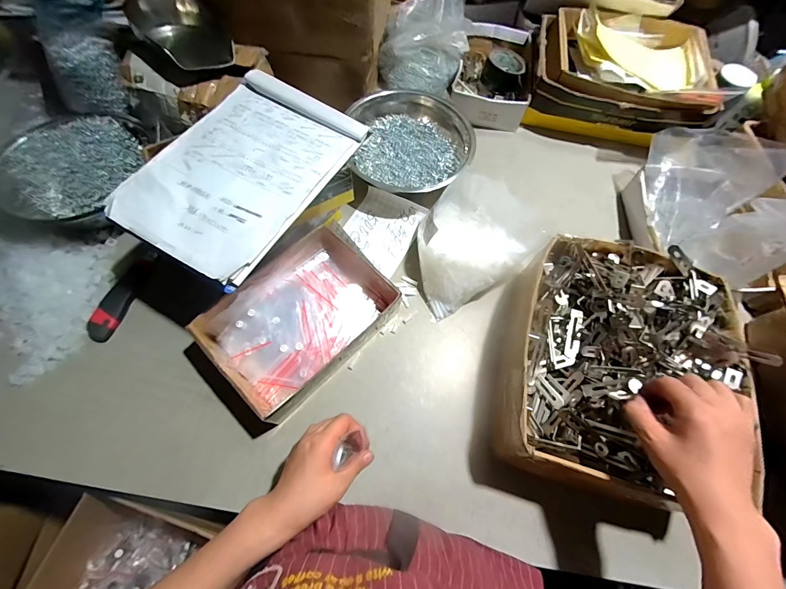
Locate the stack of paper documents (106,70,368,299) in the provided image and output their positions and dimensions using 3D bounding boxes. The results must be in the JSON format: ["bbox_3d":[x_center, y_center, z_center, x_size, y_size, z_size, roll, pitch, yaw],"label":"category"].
[{"bbox_3d":[-0.202,-0.177,0.471,0.216,0.017,0.308,29,69,10],"label":"stack of paper documents"}]

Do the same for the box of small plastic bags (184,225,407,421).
[{"bbox_3d":[-0.133,0.033,0.516,0.176,0.076,0.257,40,71,14],"label":"box of small plastic bags"}]

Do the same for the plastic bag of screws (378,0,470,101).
[{"bbox_3d":[0.068,-0.549,0.716,0.173,0.138,0.192,15,67,4],"label":"plastic bag of screws"}]

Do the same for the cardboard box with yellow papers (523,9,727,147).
[{"bbox_3d":[0.467,-0.457,0.717,0.344,0.122,0.236,18,67,5],"label":"cardboard box with yellow papers"}]

